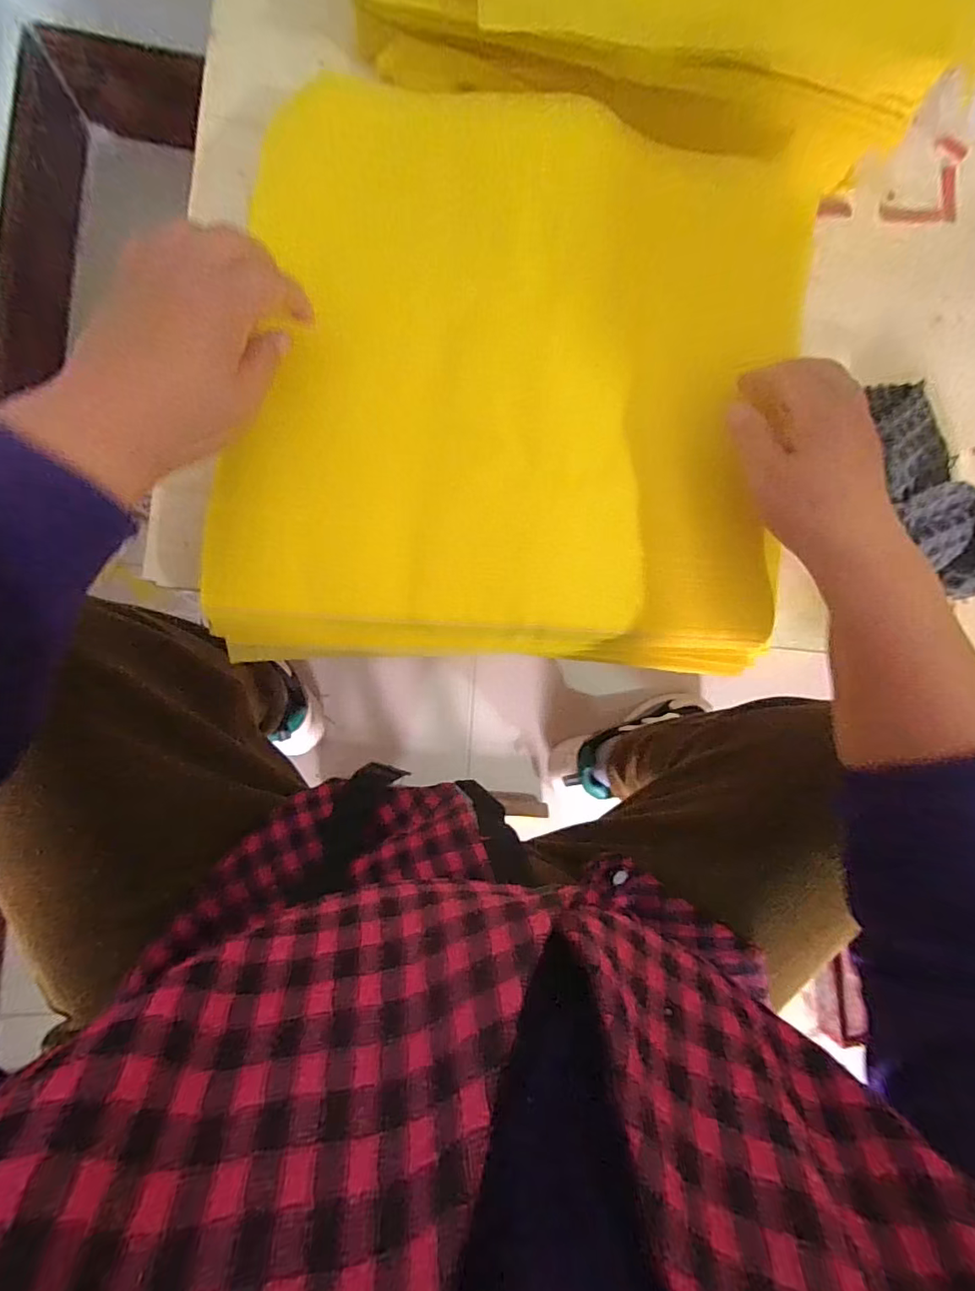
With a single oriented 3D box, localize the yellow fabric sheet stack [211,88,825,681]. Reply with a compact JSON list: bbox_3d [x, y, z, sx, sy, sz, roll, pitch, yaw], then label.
[{"bbox_3d":[0.022,-0.154,0.331,0.346,0.048,0.335,5,87,-7],"label":"yellow fabric sheet stack"}]

